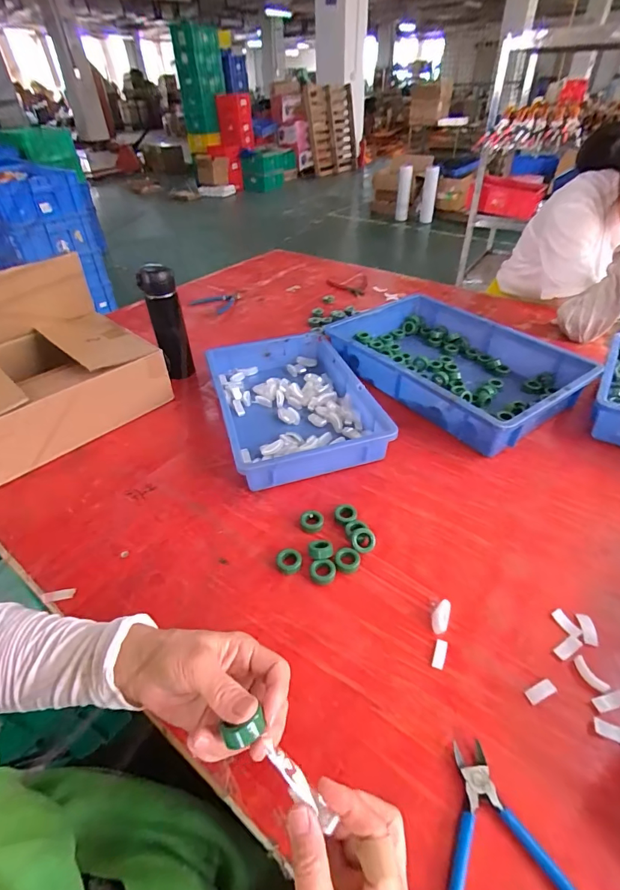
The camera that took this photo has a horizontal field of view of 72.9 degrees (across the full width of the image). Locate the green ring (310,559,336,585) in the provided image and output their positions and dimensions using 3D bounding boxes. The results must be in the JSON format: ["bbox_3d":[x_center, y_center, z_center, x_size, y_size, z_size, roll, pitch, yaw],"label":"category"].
[{"bbox_3d":[0.016,0.153,0.507,0.031,0.011,0.027,-6,40,-6],"label":"green ring"}]

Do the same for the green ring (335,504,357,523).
[{"bbox_3d":[0.049,0.094,0.573,0.030,0.009,0.034,7,40,10],"label":"green ring"}]

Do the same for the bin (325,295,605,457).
[{"bbox_3d":[0.270,-0.158,0.813,0.289,0.079,0.432,-26,45,-27],"label":"bin"}]

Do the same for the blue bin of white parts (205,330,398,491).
[{"bbox_3d":[-0.033,-0.080,0.748,0.240,0.066,0.367,-12,41,-13],"label":"blue bin of white parts"}]

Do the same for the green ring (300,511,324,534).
[{"bbox_3d":[0.003,0.104,0.567,0.031,0.010,0.032,-1,39,1],"label":"green ring"}]

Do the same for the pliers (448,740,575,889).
[{"bbox_3d":[0.143,0.313,0.319,0.112,0.007,0.141,-4,39,-4],"label":"pliers"}]

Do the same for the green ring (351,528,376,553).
[{"bbox_3d":[0.068,0.121,0.530,0.030,0.029,0.008,-13,-2,1],"label":"green ring"}]

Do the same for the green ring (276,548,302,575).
[{"bbox_3d":[-0.026,0.144,0.522,0.031,0.012,0.032,-1,39,1],"label":"green ring"}]

